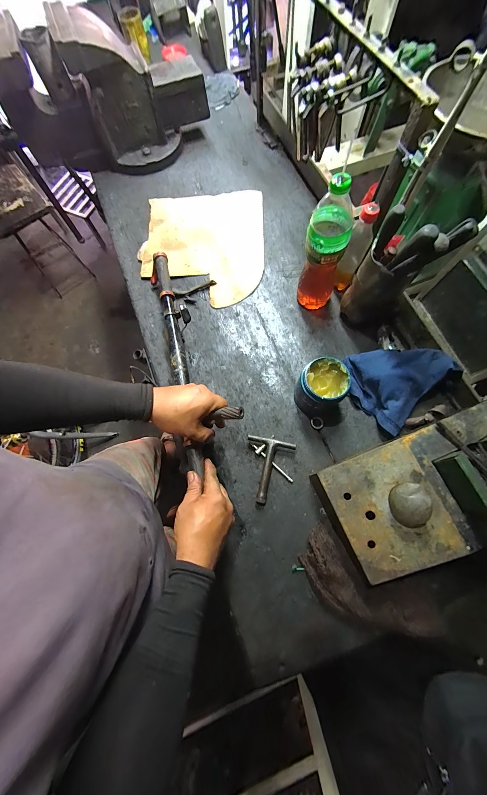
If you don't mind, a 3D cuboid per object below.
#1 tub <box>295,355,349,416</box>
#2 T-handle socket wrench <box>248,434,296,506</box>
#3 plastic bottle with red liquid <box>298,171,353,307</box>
[{"bbox_3d":[0.153,-0.017,0.535,0.093,0.101,0.085,-1,72,2],"label":"tub"},{"bbox_3d":[0.045,0.146,0.528,0.092,0.028,0.125,11,73,6],"label":"T-handle socket wrench"},{"bbox_3d":[0.161,-0.292,0.534,0.080,0.271,0.083,12,73,6],"label":"plastic bottle with red liquid"}]

